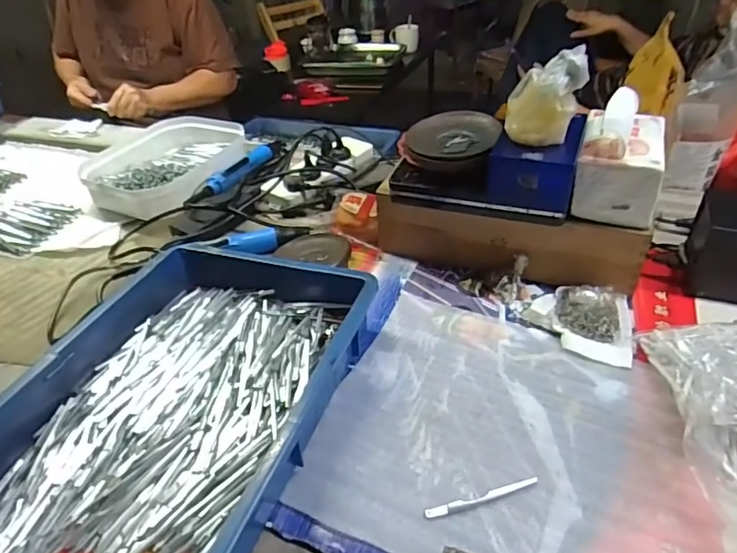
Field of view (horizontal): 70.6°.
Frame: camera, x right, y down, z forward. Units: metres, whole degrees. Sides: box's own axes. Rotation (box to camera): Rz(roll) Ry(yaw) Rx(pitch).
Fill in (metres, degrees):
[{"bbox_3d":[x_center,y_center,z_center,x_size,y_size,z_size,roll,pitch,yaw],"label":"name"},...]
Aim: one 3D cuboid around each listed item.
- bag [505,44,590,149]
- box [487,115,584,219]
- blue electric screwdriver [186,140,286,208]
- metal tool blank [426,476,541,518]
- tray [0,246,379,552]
[{"bbox_3d":[0.190,-0.189,0.559,0.077,0.092,0.041,5,40,13],"label":"bag"},{"bbox_3d":[0.200,-0.134,0.620,0.094,0.076,0.126,11,41,19],"label":"box"},{"bbox_3d":[-0.219,-0.189,0.914,0.038,0.030,0.277,11,41,20],"label":"blue electric screwdriver"},{"bbox_3d":[0.099,0.192,0.452,0.103,0.005,0.010,-13,39,-10],"label":"metal tool blank"},{"bbox_3d":[-0.188,0.125,0.504,0.286,0.076,0.439,9,40,17],"label":"tray"}]

